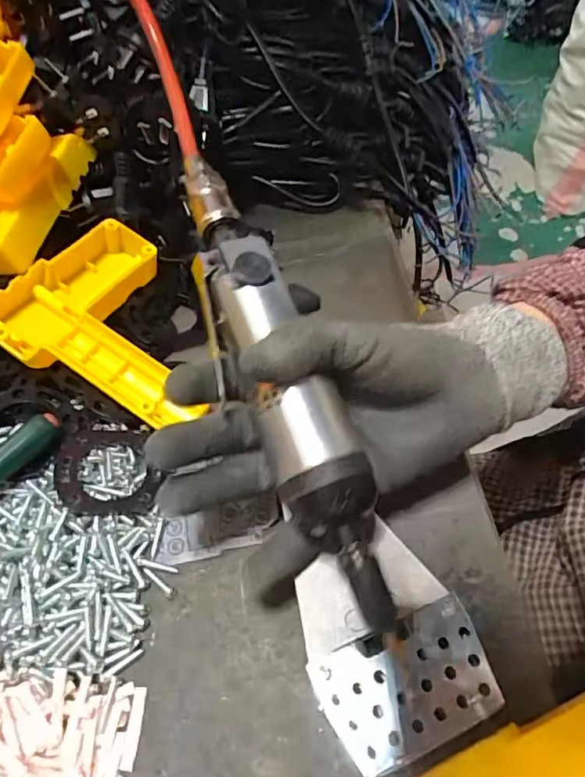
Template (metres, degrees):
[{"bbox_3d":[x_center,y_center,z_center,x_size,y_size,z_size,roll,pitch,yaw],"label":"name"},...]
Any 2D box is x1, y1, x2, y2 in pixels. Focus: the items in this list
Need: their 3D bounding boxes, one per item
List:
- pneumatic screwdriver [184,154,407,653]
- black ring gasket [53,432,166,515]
[{"bbox_3d":[-0.005,-0.006,0.253,0.041,0.036,0.242,-16,70,-14],"label":"pneumatic screwdriver"},{"bbox_3d":[-0.103,0.044,0.298,0.056,0.005,0.051,1,55,-3],"label":"black ring gasket"}]

